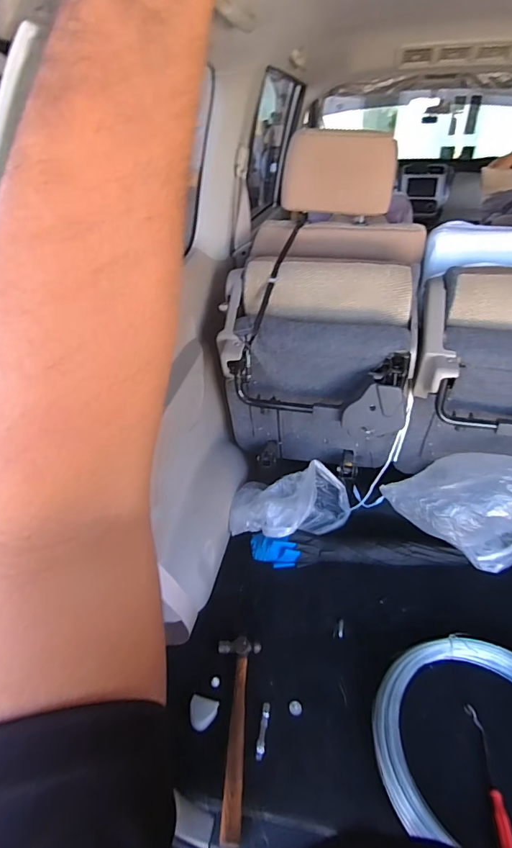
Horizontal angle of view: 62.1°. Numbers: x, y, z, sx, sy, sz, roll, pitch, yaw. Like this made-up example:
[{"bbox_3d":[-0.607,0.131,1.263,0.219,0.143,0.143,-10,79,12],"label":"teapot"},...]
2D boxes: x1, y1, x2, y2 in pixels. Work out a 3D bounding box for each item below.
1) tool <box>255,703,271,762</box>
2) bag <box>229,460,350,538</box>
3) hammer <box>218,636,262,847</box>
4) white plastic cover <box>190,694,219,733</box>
[{"bbox_3d":[0.014,0.607,0.843,0.016,0.008,0.095,5,37,10],"label":"tool"},{"bbox_3d":[0.103,0.248,1.211,0.344,0.144,0.207,-1,37,2],"label":"bag"},{"bbox_3d":[-0.042,0.594,0.836,0.084,0.021,0.331,-1,37,2],"label":"hammer"},{"bbox_3d":[-0.109,0.594,0.874,0.054,0.011,0.058,5,37,10],"label":"white plastic cover"}]

